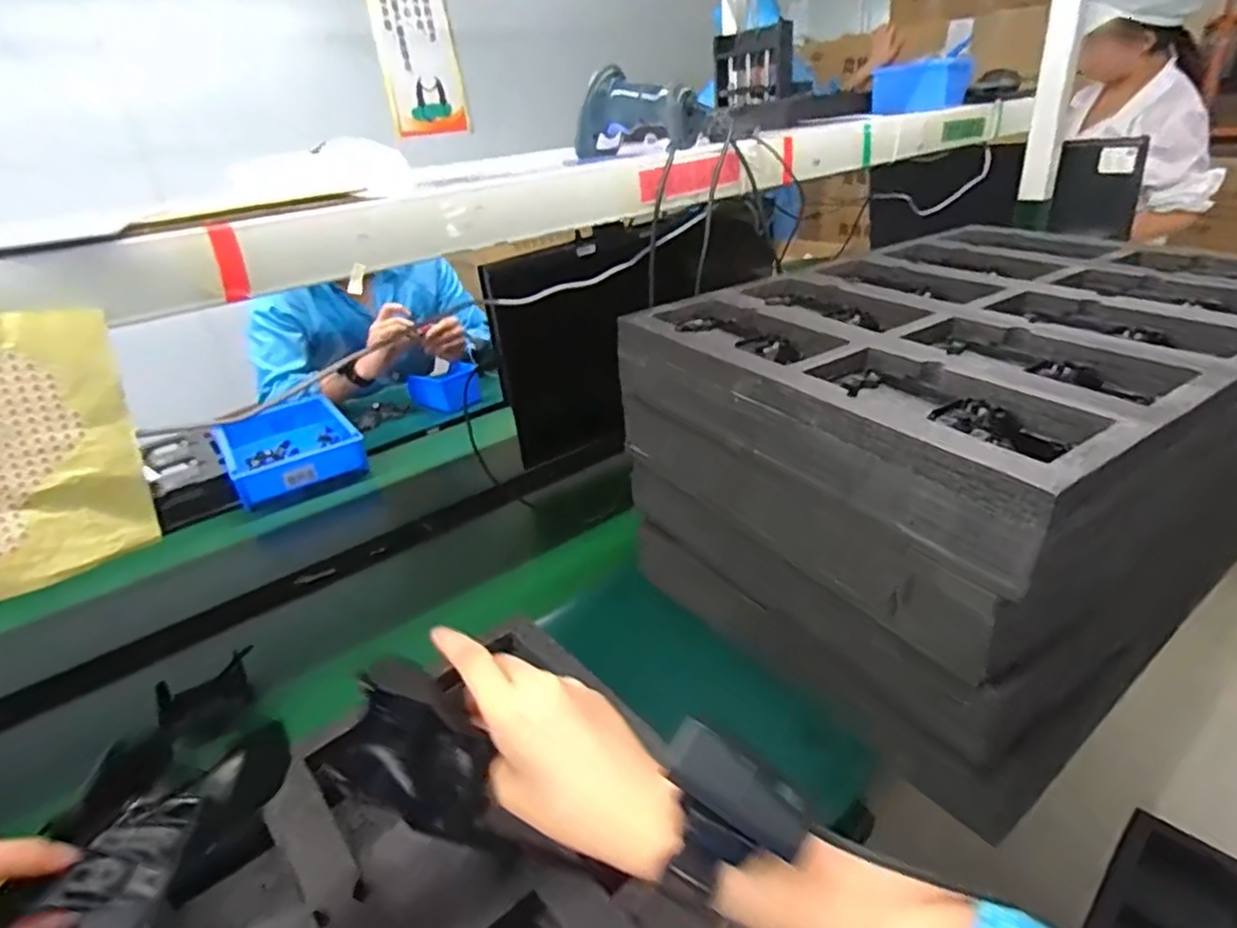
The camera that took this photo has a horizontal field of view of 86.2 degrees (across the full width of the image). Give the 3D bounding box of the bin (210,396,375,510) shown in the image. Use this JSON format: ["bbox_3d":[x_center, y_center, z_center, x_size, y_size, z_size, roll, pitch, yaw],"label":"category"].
[{"bbox_3d":[-0.600,-0.035,1.208,0.214,0.067,0.327,-23,31,-28],"label":"bin"}]

